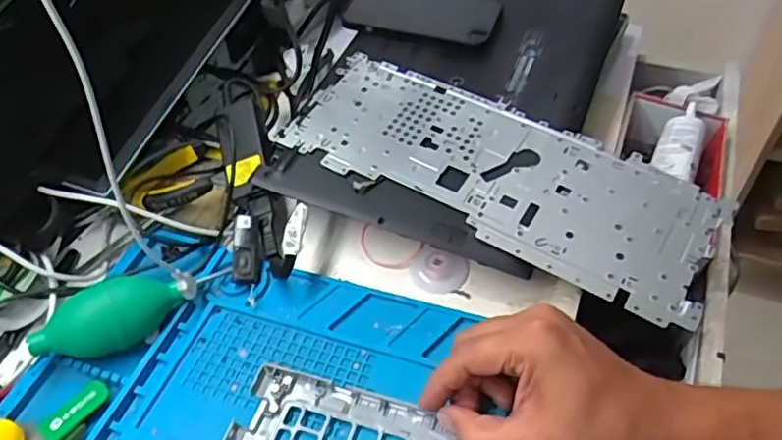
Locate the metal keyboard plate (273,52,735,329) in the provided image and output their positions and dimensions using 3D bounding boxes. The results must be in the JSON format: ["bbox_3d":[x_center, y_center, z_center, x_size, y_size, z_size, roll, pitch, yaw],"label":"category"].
[{"bbox_3d":[0.081,-0.042,0.505,0.345,0.008,0.131,26,58,20],"label":"metal keyboard plate"}]

